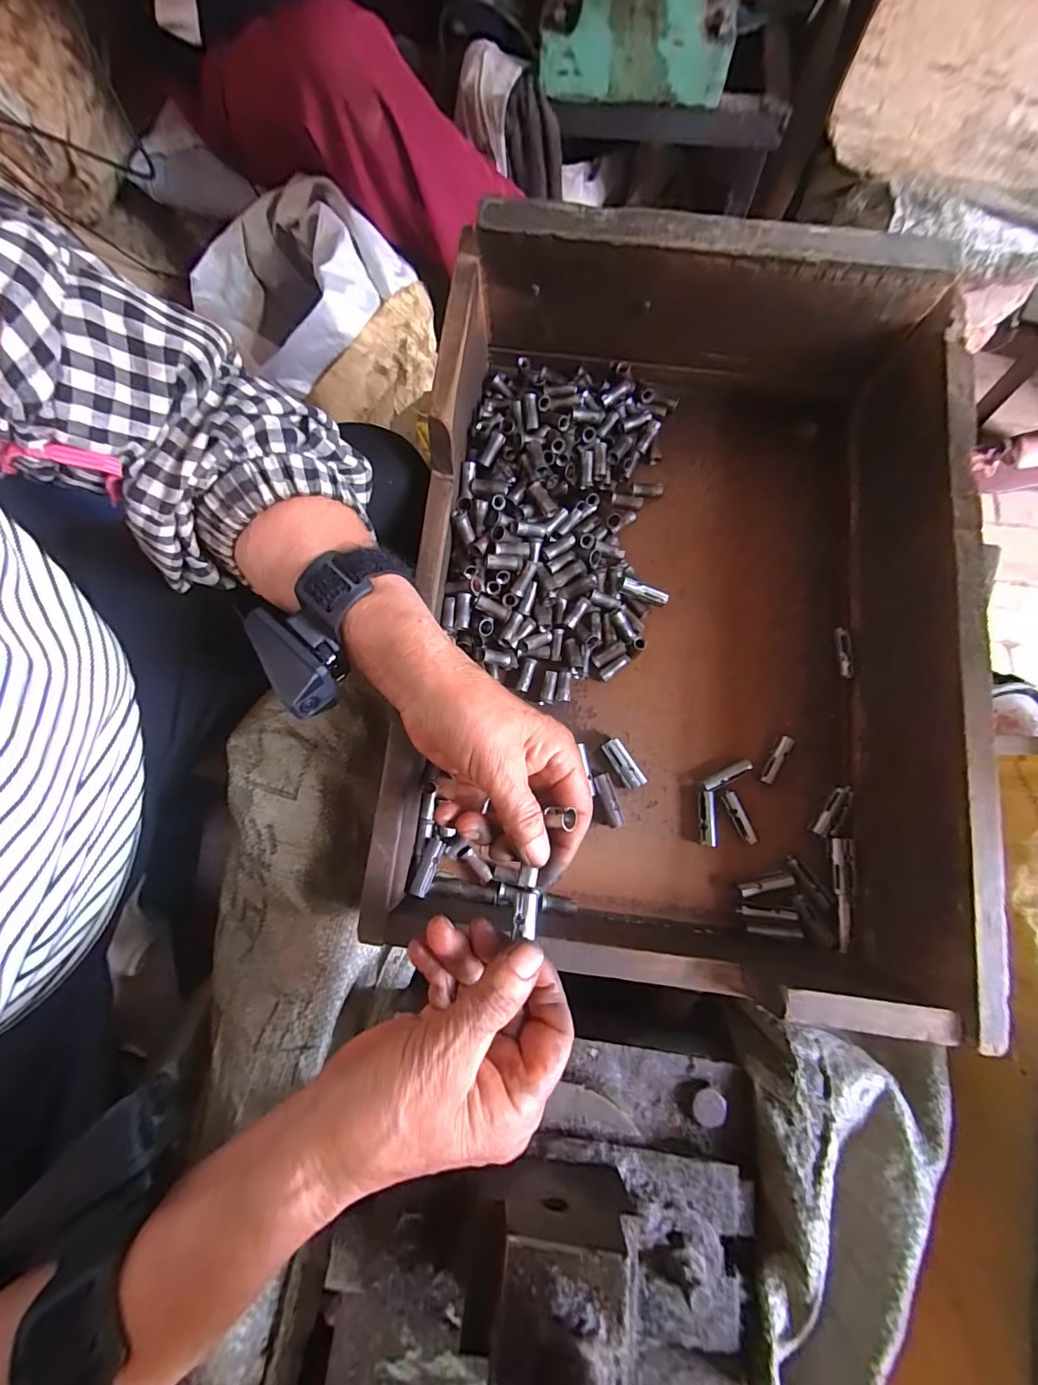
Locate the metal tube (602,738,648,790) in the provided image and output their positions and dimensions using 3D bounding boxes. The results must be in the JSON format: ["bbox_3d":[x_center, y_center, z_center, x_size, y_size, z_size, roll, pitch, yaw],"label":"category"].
[{"bbox_3d":[0.073,0.051,0.339,0.013,0.011,0.037,-32,79,-7],"label":"metal tube"}]

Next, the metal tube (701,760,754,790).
[{"bbox_3d":[0.145,0.058,0.336,0.037,0.009,0.009,-24,78,-6],"label":"metal tube"}]

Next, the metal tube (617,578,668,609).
[{"bbox_3d":[0.091,-0.073,0.348,0.037,0.008,0.011,20,77,4],"label":"metal tube"}]

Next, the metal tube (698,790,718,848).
[{"bbox_3d":[0.131,0.087,0.331,0.011,0.011,0.036,2,77,0],"label":"metal tube"}]

